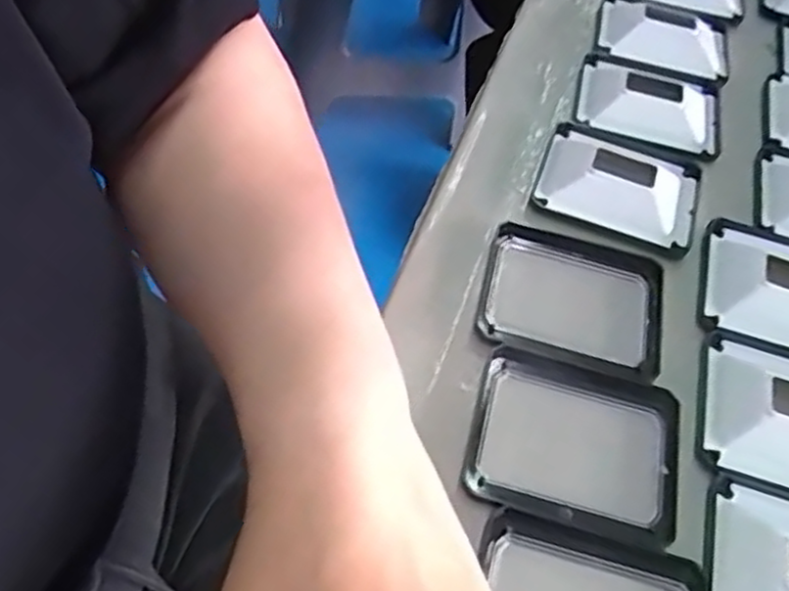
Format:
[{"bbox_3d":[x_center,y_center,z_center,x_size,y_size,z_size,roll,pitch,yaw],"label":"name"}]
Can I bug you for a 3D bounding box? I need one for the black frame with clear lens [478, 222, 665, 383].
[{"bbox_3d":[0.082,0.001,0.339,0.081,0.006,0.071,15,53,1],"label":"black frame with clear lens"}]

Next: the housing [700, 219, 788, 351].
[{"bbox_3d":[0.189,-0.003,0.349,0.078,0.015,0.071,19,53,4],"label":"housing"}]

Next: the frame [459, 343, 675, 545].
[{"bbox_3d":[0.072,0.058,0.295,0.080,0.008,0.068,17,53,2],"label":"frame"}]

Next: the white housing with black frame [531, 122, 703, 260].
[{"bbox_3d":[0.116,-0.059,0.380,0.080,0.017,0.074,22,54,6],"label":"white housing with black frame"}]

